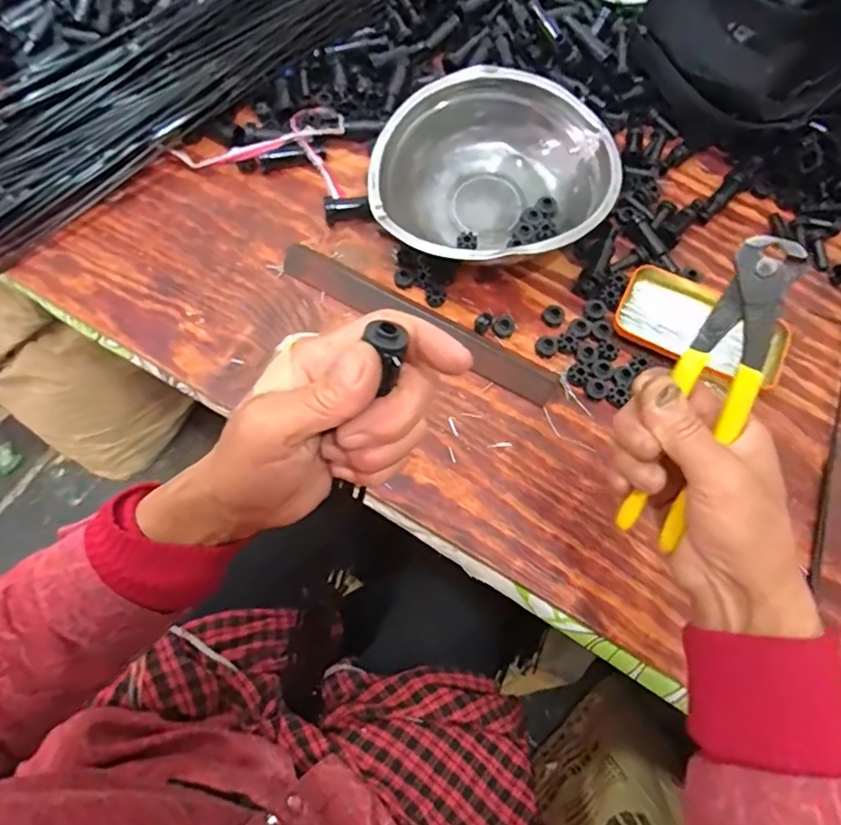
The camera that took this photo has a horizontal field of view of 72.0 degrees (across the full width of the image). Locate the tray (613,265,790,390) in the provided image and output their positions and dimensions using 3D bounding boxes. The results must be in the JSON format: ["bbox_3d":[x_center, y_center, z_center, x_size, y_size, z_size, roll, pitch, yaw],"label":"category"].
[{"bbox_3d":[0.243,-0.073,0.504,0.141,0.014,0.079,31,69,10],"label":"tray"}]

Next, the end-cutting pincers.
[{"bbox_3d":[0.148,-0.007,0.297,0.035,0.015,0.163,19,106,5],"label":"end-cutting pincers"}]

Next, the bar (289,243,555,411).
[{"bbox_3d":[-0.004,-0.082,0.508,0.265,0.010,0.033,29,69,9],"label":"bar"}]

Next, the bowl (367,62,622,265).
[{"bbox_3d":[0.066,-0.204,0.511,0.186,0.079,0.198,1,67,-2],"label":"bowl"}]

